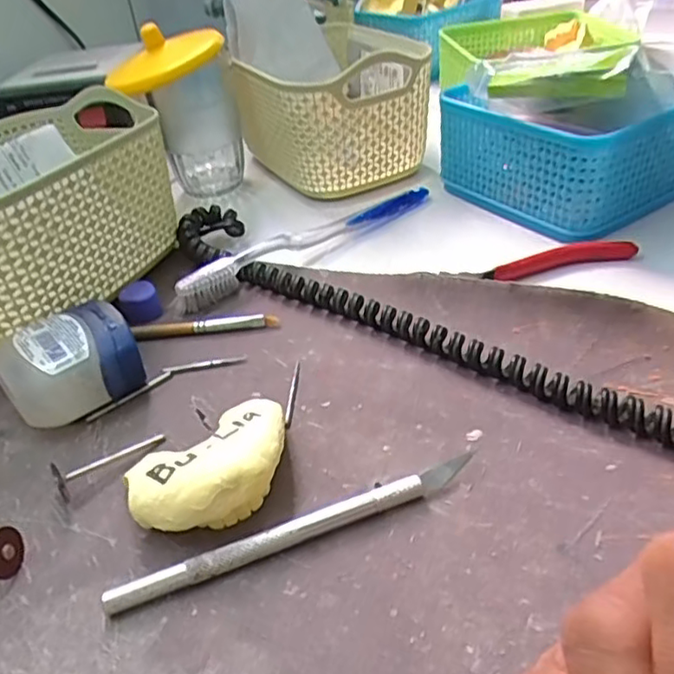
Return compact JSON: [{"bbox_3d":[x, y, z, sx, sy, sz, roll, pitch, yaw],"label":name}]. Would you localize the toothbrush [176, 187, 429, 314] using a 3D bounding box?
[{"bbox_3d":[-0.015,-0.064,0.392,0.187,0.020,0.015,-30,42,-26],"label":"toothbrush"}]

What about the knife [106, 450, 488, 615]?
[{"bbox_3d":[-0.012,0.068,0.228,0.137,0.009,0.010,-19,38,-14],"label":"knife"}]

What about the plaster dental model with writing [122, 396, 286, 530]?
[{"bbox_3d":[-0.045,0.051,0.241,0.063,0.027,0.045,-25,40,-21],"label":"plaster dental model with writing"}]

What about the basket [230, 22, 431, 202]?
[{"bbox_3d":[-0.007,-0.172,0.485,0.124,0.085,0.166,-14,37,-8],"label":"basket"}]

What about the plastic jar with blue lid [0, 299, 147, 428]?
[{"bbox_3d":[-0.123,0.014,0.295,0.059,0.037,0.048,-26,40,-22],"label":"plastic jar with blue lid"}]

